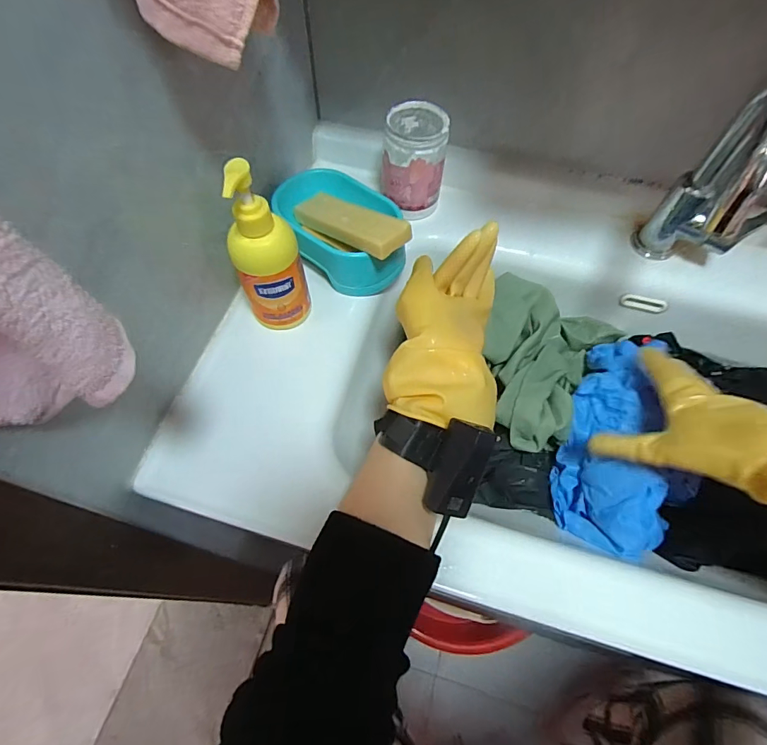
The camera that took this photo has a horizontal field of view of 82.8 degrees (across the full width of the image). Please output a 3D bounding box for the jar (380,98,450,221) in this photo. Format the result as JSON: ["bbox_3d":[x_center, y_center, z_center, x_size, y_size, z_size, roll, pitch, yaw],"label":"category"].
[{"bbox_3d":[0.038,-0.253,0.528,0.071,0.117,0.079,8,62,4],"label":"jar"}]

